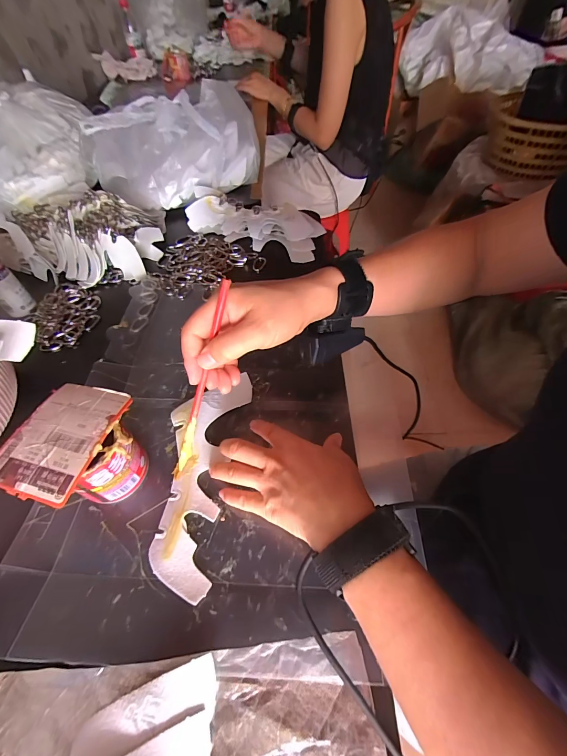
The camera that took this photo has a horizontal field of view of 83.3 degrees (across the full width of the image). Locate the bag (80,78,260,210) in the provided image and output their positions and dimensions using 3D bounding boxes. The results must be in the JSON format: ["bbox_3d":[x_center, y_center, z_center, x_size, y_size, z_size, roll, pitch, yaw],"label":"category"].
[{"bbox_3d":[-0.207,-0.449,0.618,0.302,0.125,0.202,-28,59,-17],"label":"bag"}]

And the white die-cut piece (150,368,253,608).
[{"bbox_3d":[-0.085,0.088,0.314,0.075,0.010,0.206,3,55,6],"label":"white die-cut piece"}]

